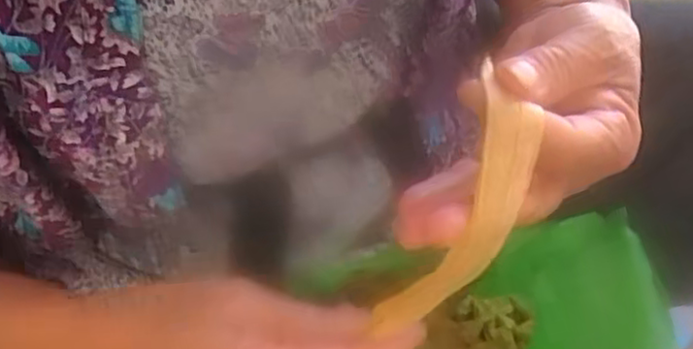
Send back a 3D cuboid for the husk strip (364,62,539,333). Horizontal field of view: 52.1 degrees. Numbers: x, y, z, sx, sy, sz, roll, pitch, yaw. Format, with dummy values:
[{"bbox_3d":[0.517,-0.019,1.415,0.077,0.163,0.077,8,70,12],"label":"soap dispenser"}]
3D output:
[{"bbox_3d":[0.039,0.020,0.265,0.034,0.026,0.107,33,106,22],"label":"husk strip"}]

